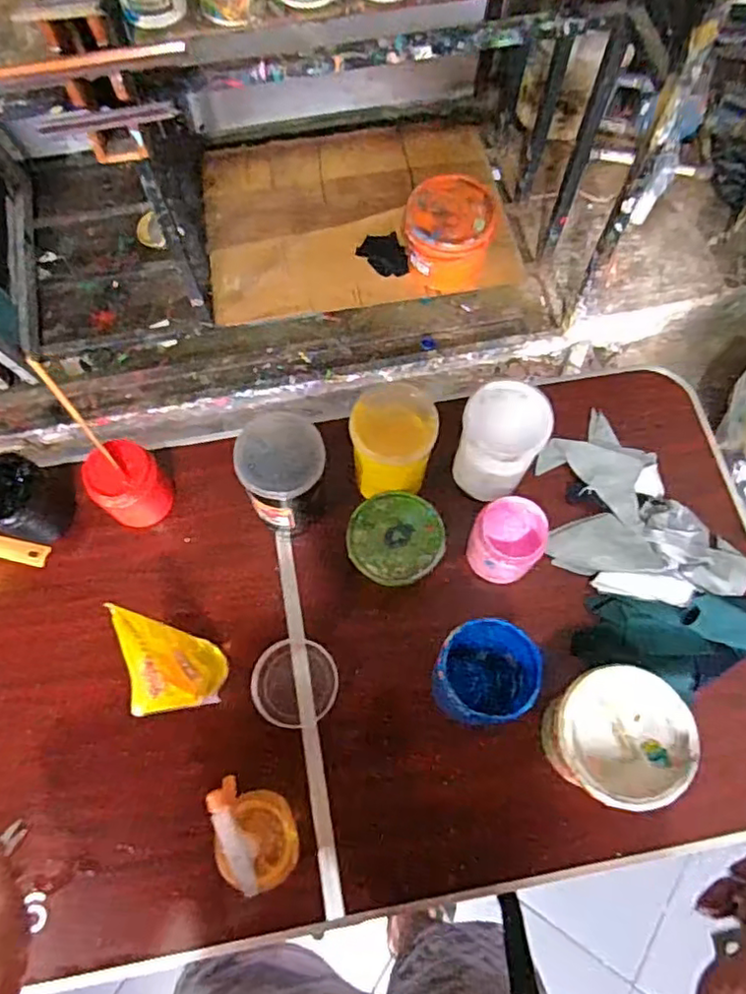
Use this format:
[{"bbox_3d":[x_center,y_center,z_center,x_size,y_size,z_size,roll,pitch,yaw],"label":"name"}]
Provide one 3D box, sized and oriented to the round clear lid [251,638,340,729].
[{"bbox_3d":[-0.092,0.219,0.746,0.098,0.012,0.098,0,69,0],"label":"round clear lid"}]

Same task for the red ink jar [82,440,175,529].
[{"bbox_3d":[-0.303,-0.013,0.788,0.081,0.104,0.074,0,69,0],"label":"red ink jar"}]

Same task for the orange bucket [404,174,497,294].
[{"bbox_3d":[0.189,-0.662,1.607,0.214,0.230,0.219,0,69,0],"label":"orange bucket"}]

